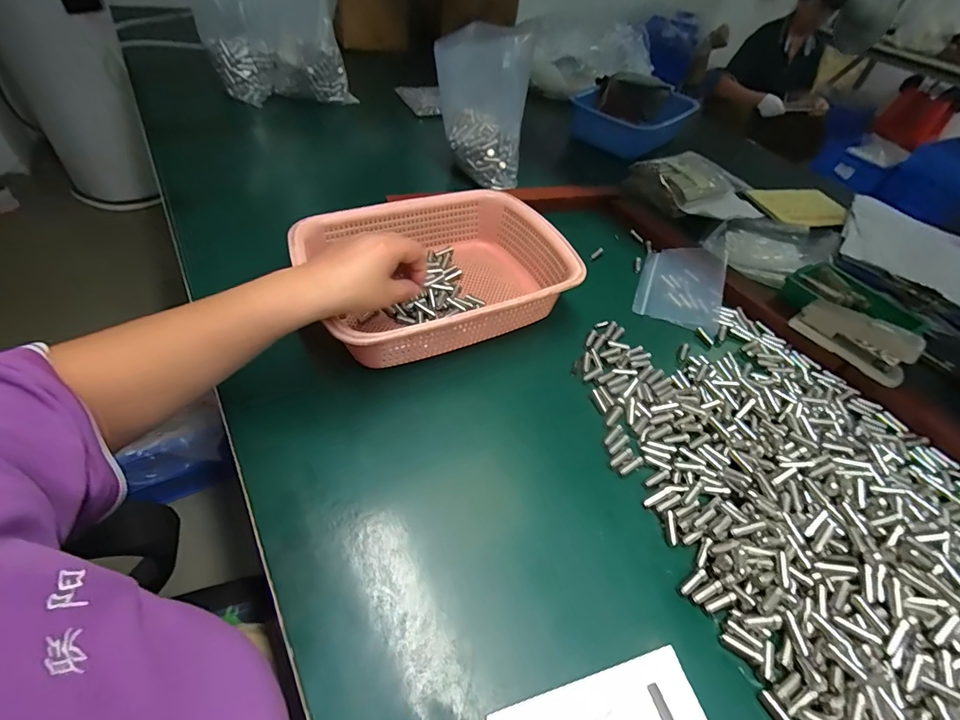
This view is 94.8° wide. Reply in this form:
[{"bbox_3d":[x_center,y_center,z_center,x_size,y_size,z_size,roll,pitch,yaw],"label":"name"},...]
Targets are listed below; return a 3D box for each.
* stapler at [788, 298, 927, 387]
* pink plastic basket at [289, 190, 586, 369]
[{"bbox_3d":[0.438,-0.023,0.521,0.033,0.064,0.120,-33,60,-32],"label":"stapler"},{"bbox_3d":[-0.046,-0.104,0.526,0.281,0.088,0.227,-20,54,-18],"label":"pink plastic basket"}]

